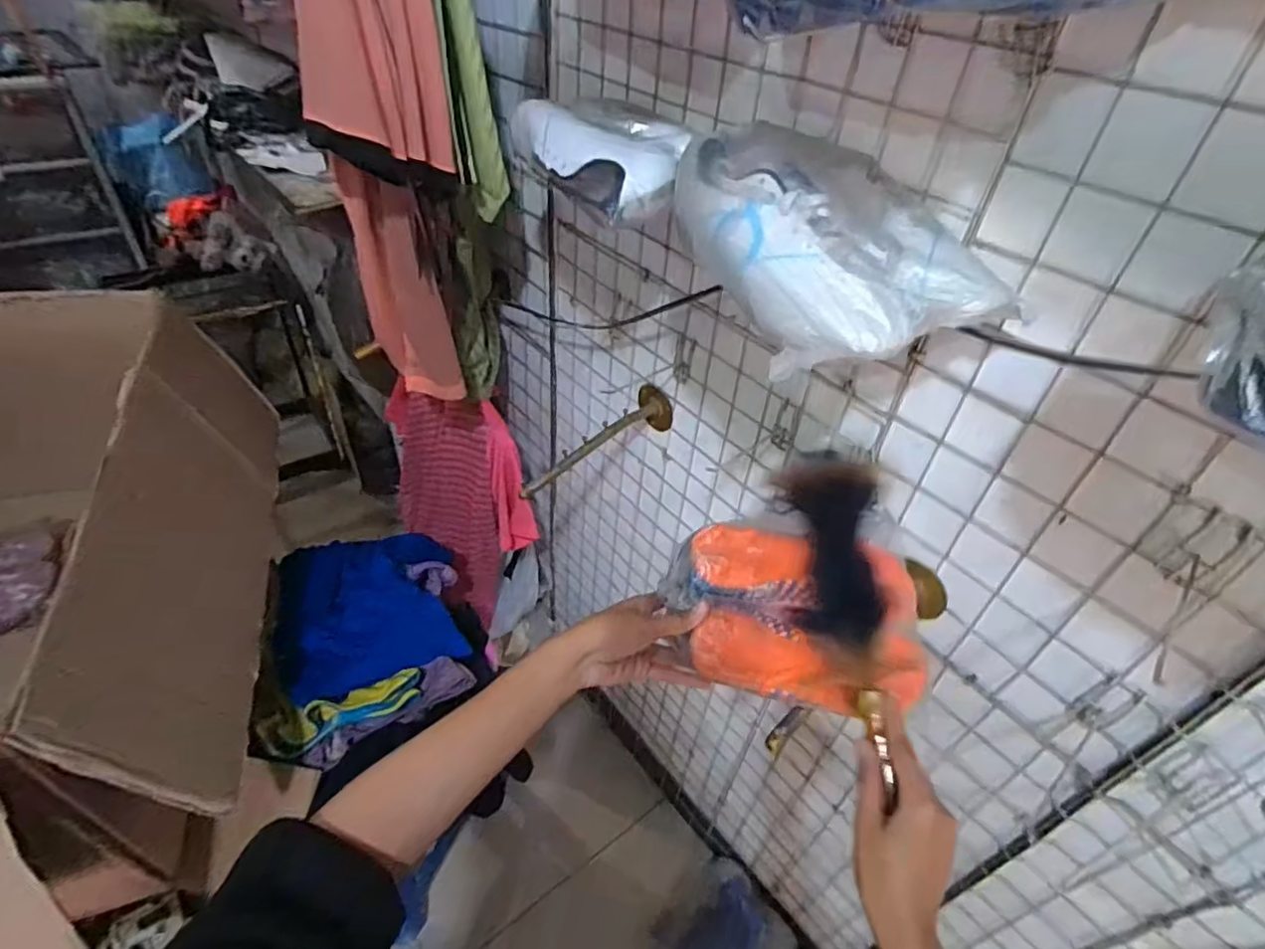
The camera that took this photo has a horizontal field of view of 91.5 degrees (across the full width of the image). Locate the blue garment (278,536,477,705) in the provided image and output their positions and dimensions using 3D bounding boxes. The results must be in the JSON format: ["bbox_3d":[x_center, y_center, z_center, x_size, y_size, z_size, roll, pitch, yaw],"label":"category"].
[{"bbox_3d":[-0.409,0.214,0.974,0.260,0.057,0.301,-12,42,-24],"label":"blue garment"}]

